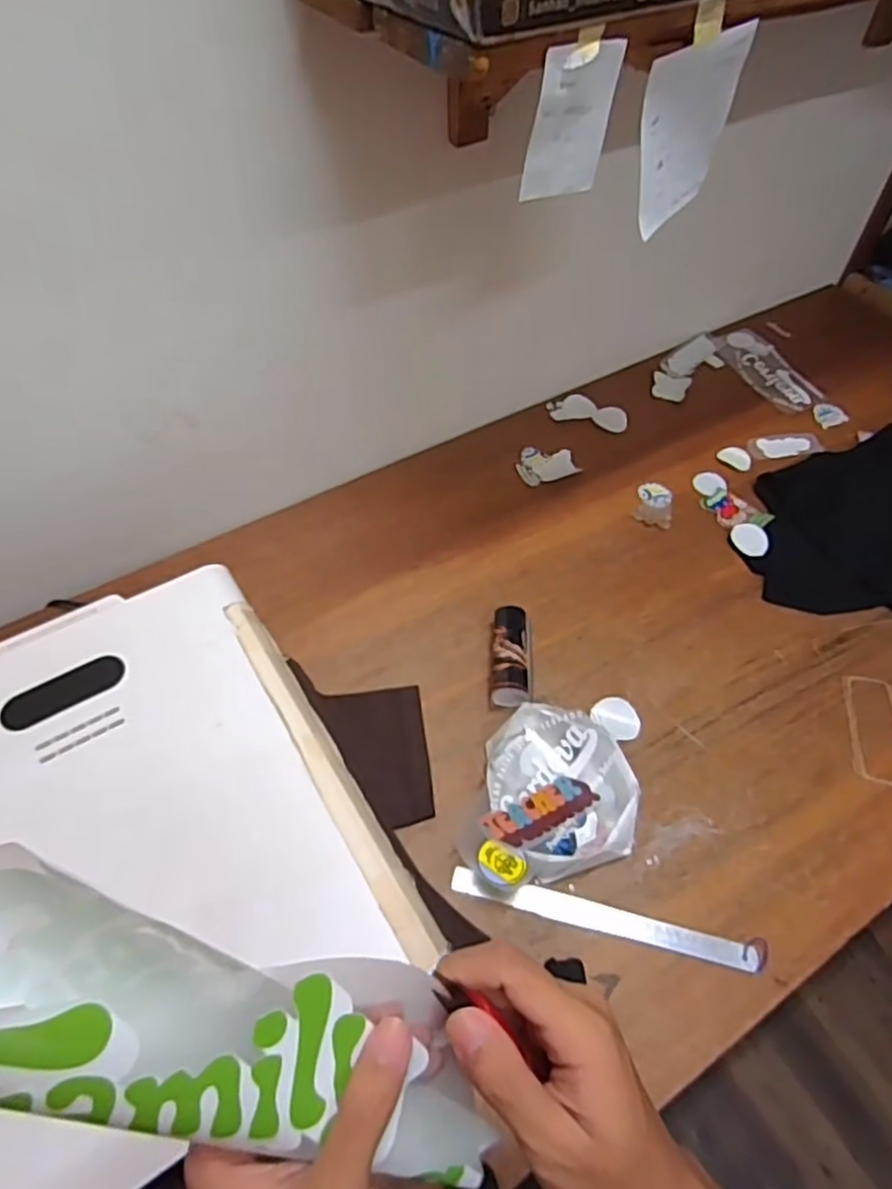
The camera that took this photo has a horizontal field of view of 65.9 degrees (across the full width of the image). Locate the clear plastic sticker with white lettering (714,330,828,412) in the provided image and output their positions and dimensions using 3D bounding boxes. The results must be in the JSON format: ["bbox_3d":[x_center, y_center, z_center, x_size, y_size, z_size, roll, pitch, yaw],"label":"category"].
[{"bbox_3d":[0.629,-0.443,1.349,0.115,0.010,0.244,-18,59,-12],"label":"clear plastic sticker with white lettering"}]

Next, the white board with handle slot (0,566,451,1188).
[{"bbox_3d":[-0.297,0.216,0.641,0.395,0.037,0.507,-28,60,-18],"label":"white board with handle slot"}]

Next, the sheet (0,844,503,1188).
[{"bbox_3d":[-0.082,0.159,0.252,0.239,0.043,0.066,24,55,-15],"label":"sheet"}]

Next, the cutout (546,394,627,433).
[{"bbox_3d":[0.259,-0.335,1.257,0.145,0.007,0.069,18,57,12],"label":"cutout"}]

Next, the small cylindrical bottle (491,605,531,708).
[{"bbox_3d":[0.089,0.084,0.931,0.051,0.040,0.150,3,56,2],"label":"small cylindrical bottle"}]

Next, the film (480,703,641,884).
[{"bbox_3d":[0.137,0.235,0.826,0.174,0.054,0.197,6,56,4],"label":"film"}]

